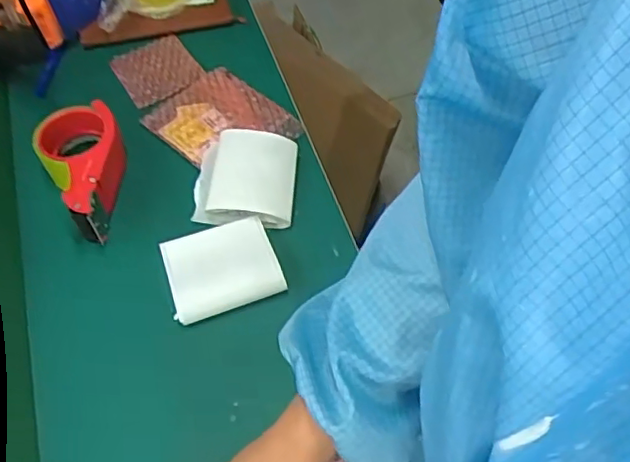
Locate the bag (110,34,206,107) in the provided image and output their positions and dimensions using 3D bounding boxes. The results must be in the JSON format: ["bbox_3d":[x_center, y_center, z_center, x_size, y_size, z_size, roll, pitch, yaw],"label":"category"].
[{"bbox_3d":[-0.221,-0.228,0.864,0.104,0.013,0.122,-28,59,-15],"label":"bag"}]

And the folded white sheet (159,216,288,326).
[{"bbox_3d":[-0.100,0.037,0.659,0.114,0.017,0.098,-19,59,-10],"label":"folded white sheet"}]

